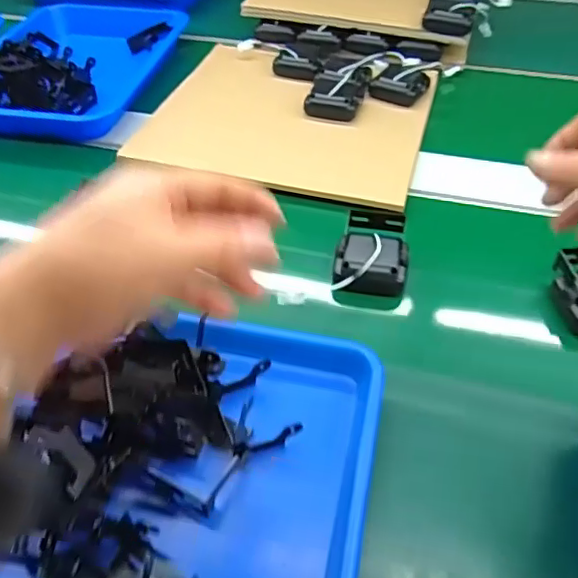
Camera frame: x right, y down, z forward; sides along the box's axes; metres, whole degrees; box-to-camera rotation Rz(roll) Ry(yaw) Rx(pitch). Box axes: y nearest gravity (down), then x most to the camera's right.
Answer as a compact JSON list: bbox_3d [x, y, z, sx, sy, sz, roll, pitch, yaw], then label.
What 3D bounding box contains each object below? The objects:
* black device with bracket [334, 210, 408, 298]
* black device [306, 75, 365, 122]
[{"bbox_3d":[0.083,-0.034,0.561,0.070,0.038,0.092,7,47,7],"label":"black device with bracket"},{"bbox_3d":[0.063,-0.266,0.759,0.072,0.033,0.081,10,47,10],"label":"black device"}]

